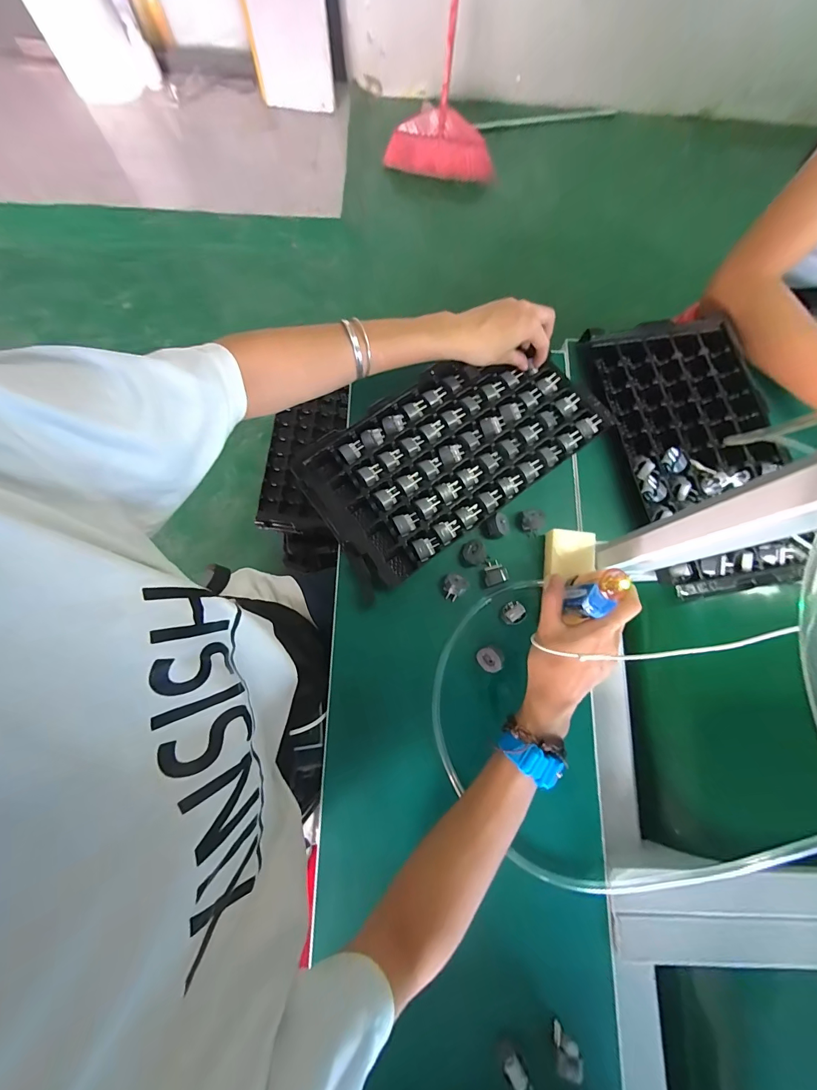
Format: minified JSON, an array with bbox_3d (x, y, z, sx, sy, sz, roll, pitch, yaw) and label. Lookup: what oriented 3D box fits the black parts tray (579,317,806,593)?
[{"bbox_3d":[0.353,-0.124,0.466,0.198,0.029,0.356,-6,76,-2],"label":"black parts tray"}]

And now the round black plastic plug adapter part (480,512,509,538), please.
[{"bbox_3d":[0.105,-0.021,0.457,0.031,0.026,0.027,-29,78,-8],"label":"round black plastic plug adapter part"}]

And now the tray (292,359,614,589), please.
[{"bbox_3d":[0.053,-0.119,0.476,0.347,0.033,0.194,-36,82,-7],"label":"tray"}]

